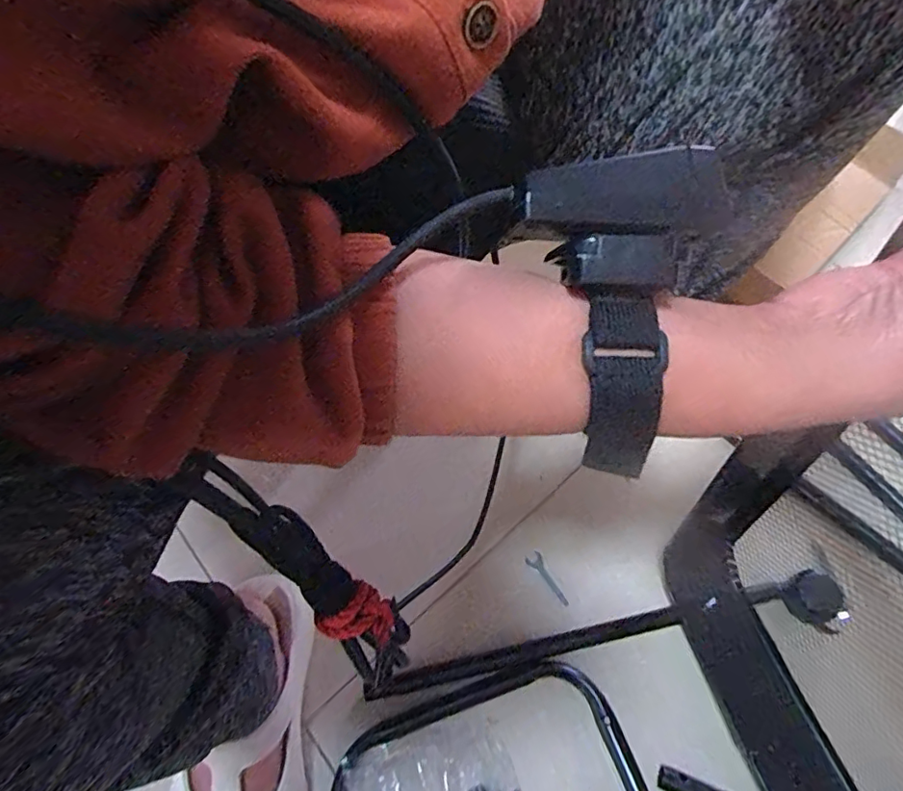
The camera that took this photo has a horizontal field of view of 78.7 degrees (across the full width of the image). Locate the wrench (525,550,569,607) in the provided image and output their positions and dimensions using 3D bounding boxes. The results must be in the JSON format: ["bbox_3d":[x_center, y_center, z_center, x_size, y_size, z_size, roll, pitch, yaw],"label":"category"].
[{"bbox_3d":[0.089,0.168,0.505,0.015,0.004,0.054,-29,59,-16],"label":"wrench"}]

